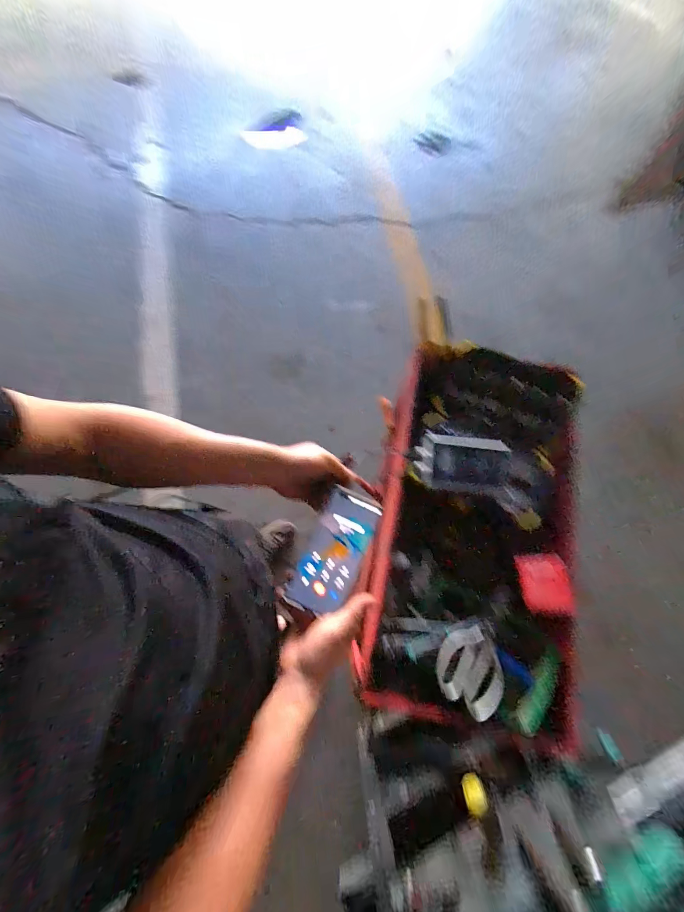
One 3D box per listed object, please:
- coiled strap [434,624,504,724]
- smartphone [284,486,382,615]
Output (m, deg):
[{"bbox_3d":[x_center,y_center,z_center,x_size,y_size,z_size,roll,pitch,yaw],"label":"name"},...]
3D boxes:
[{"bbox_3d":[0.210,0.349,0.536,0.108,0.027,0.111,1,72,-2],"label":"coiled strap"},{"bbox_3d":[-0.007,0.128,0.446,0.077,0.012,0.161,26,71,6],"label":"smartphone"}]

